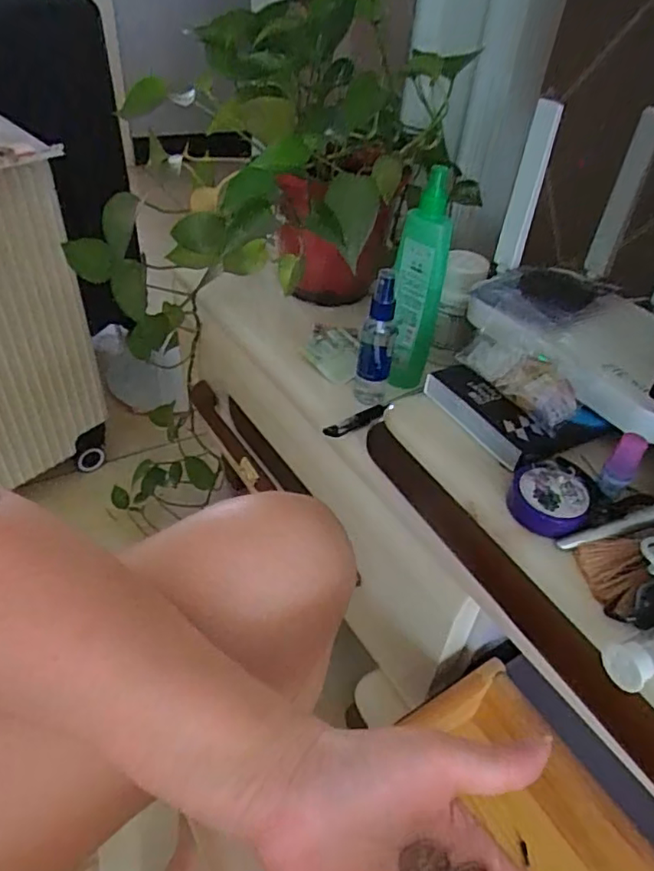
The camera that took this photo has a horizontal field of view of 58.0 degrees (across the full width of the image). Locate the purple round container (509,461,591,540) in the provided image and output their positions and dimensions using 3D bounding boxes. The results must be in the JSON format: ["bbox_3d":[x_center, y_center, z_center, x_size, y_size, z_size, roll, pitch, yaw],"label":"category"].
[{"bbox_3d":[0.148,0.042,0.395,0.049,0.020,0.049,3,41,-3],"label":"purple round container"}]

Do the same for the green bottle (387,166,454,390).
[{"bbox_3d":[0.085,-0.143,0.566,0.051,0.192,0.051,13,42,8],"label":"green bottle"}]

